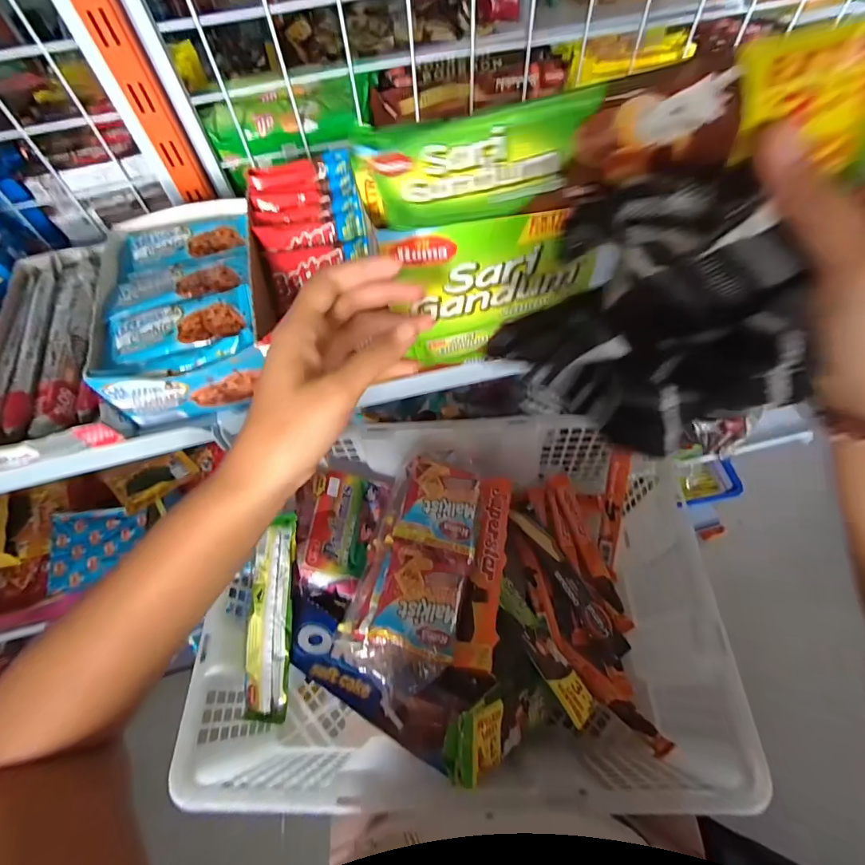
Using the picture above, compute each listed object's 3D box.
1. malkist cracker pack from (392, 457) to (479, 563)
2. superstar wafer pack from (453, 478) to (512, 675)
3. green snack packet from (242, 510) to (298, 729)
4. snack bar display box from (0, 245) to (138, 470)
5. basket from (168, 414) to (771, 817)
[{"bbox_3d":[0.008,0.079,0.485,0.082,0.032,0.092,8,61,9],"label":"malkist cracker pack"},{"bbox_3d":[0.056,0.140,0.477,0.040,0.021,0.199,6,61,8],"label":"superstar wafer pack"},{"bbox_3d":[-0.166,0.185,0.460,0.048,0.016,0.193,-1,74,3],"label":"green snack packet"},{"bbox_3d":[-0.348,-0.091,0.414,0.119,0.049,0.244,-14,60,-4],"label":"snack bar display box"},{"bbox_3d":[0.023,0.176,0.496,0.461,0.167,0.343,-3,60,3],"label":"basket"}]

